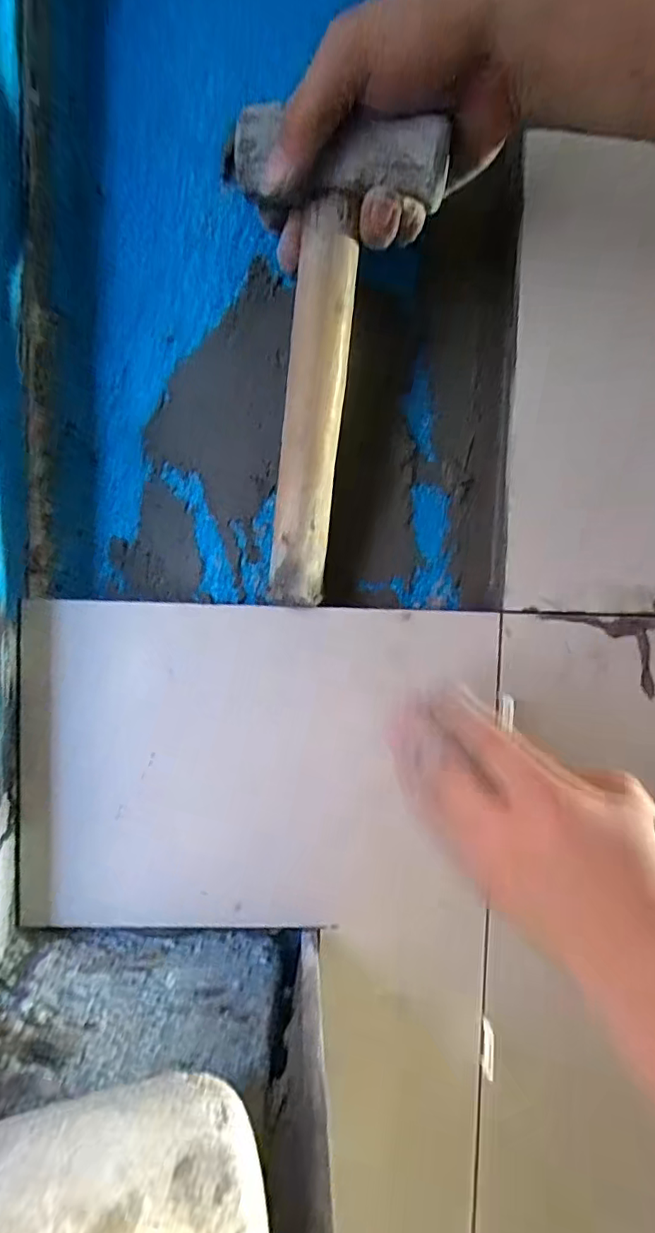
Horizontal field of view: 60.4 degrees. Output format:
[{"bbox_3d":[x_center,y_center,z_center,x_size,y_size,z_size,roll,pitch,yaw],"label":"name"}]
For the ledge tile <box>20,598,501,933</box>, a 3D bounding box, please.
[{"bbox_3d":[-0.038,0.088,0.333,0.268,0.188,0.012,1,3,-3],"label":"ledge tile"}]

